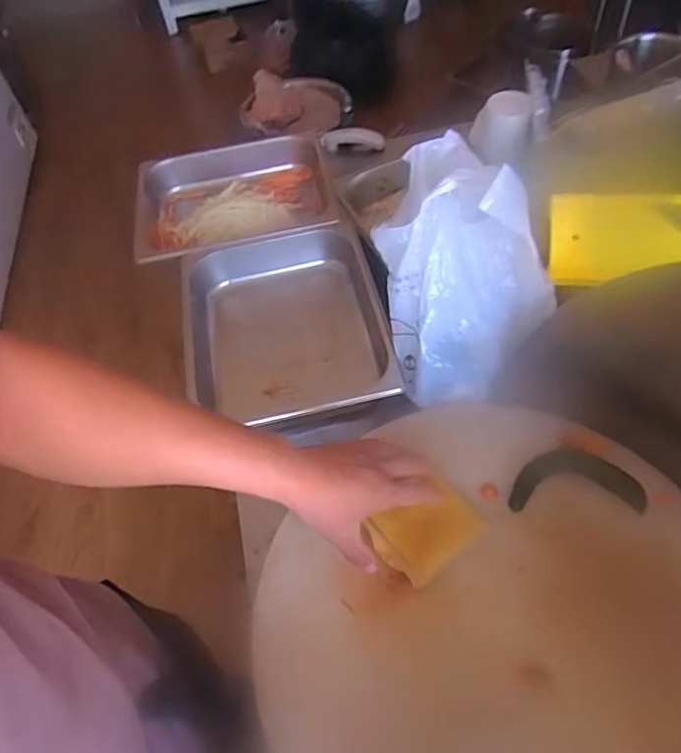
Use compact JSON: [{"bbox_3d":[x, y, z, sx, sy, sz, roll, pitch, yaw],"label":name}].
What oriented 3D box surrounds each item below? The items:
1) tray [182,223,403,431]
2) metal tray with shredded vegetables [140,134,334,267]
[{"bbox_3d":[-0.083,-0.062,0.784,0.277,0.086,0.322,-11,55,-2],"label":"tray"},{"bbox_3d":[-0.178,-0.284,0.941,0.326,0.072,0.262,-12,55,-3],"label":"metal tray with shredded vegetables"}]

